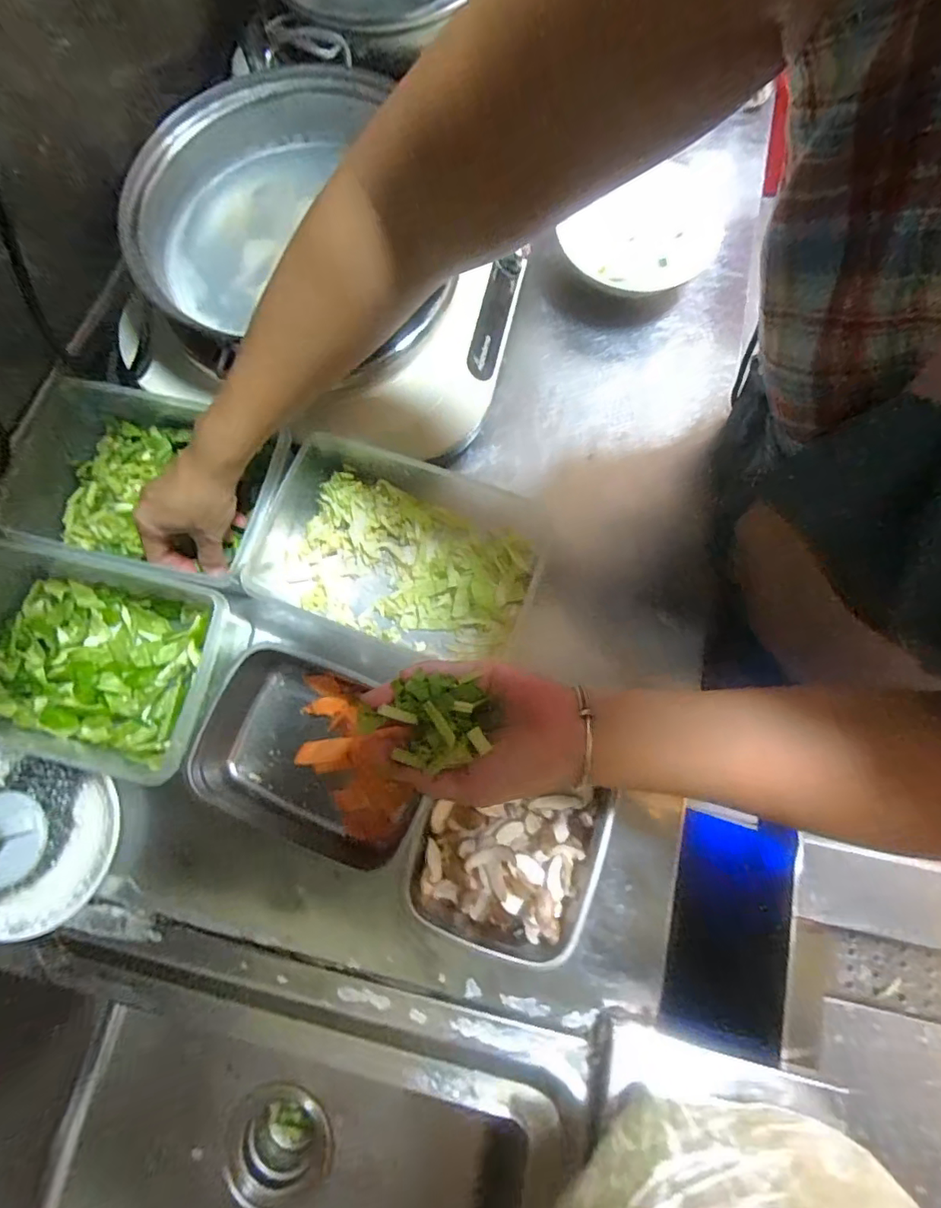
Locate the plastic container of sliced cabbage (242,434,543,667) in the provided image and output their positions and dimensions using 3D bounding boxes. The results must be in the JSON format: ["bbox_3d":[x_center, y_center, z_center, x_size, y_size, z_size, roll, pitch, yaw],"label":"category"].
[{"bbox_3d":[-0.062,-0.050,0.481,0.234,0.061,0.176,13,77,1],"label":"plastic container of sliced cabbage"}]

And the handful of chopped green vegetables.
[{"bbox_3d":[-0.024,0.070,0.328,0.076,0.019,0.050,-15,78,-5],"label":"handful of chopped green vegetables"}]

